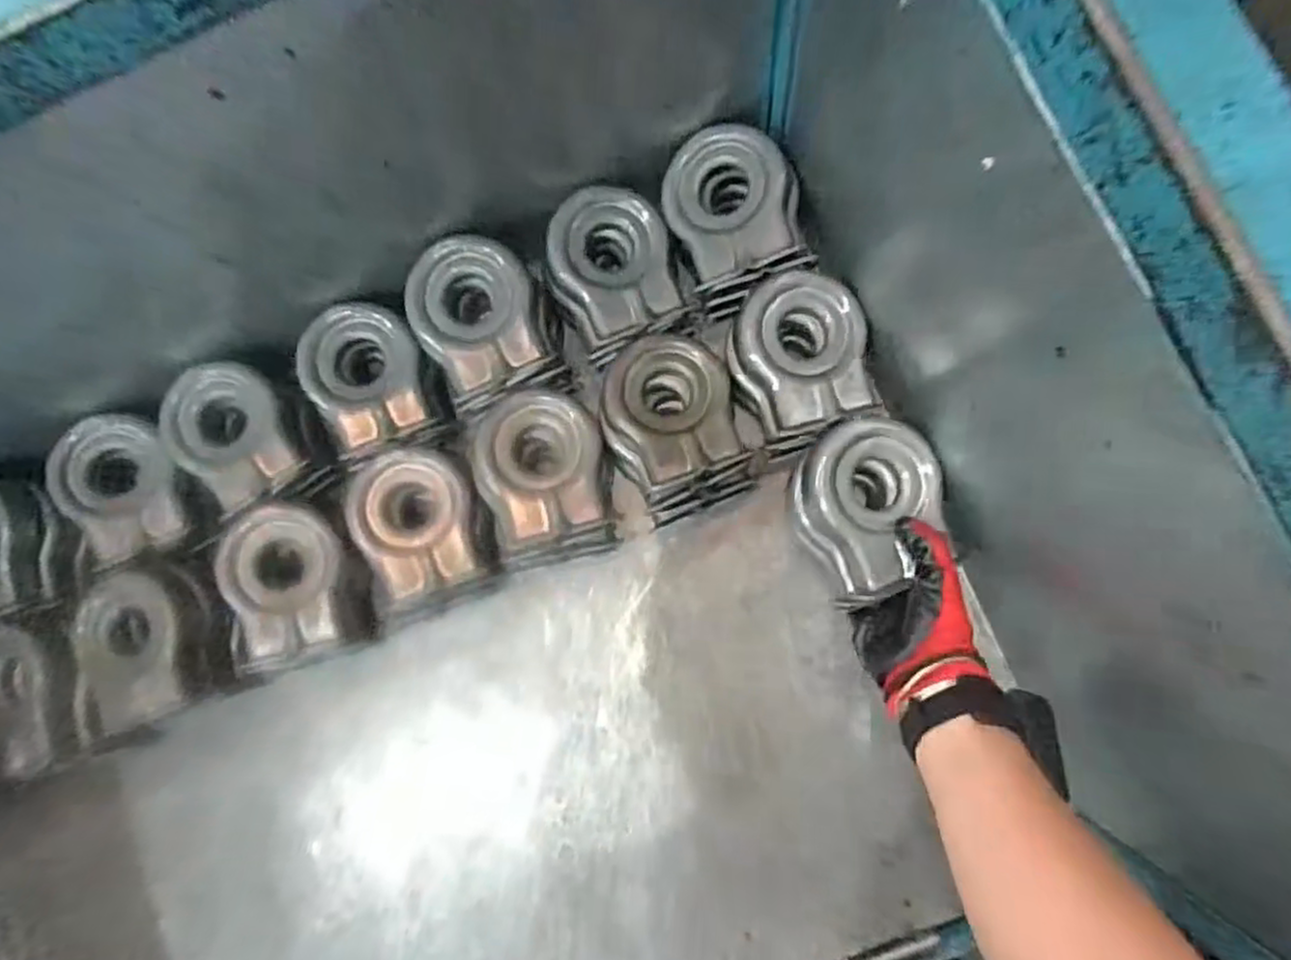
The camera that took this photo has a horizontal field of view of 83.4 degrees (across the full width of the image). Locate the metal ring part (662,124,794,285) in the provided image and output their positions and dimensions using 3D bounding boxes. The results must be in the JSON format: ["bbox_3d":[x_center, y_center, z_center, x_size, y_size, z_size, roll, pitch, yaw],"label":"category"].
[{"bbox_3d":[0.066,-0.215,0.565,0.092,0.047,0.115,-26,82,3],"label":"metal ring part"}]

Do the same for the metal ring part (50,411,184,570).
[{"bbox_3d":[-0.443,0.005,0.606,0.107,0.030,0.112,-1,84,6],"label":"metal ring part"}]

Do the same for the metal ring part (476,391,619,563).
[{"bbox_3d":[-0.081,-0.004,0.576,0.094,0.032,0.125,-12,83,5],"label":"metal ring part"}]

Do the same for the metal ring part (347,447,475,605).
[{"bbox_3d":[-0.190,0.035,0.592,0.096,0.037,0.119,-19,82,3],"label":"metal ring part"}]

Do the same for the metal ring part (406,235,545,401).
[{"bbox_3d":[-0.134,-0.129,0.573,0.099,0.045,0.113,-27,82,2],"label":"metal ring part"}]

